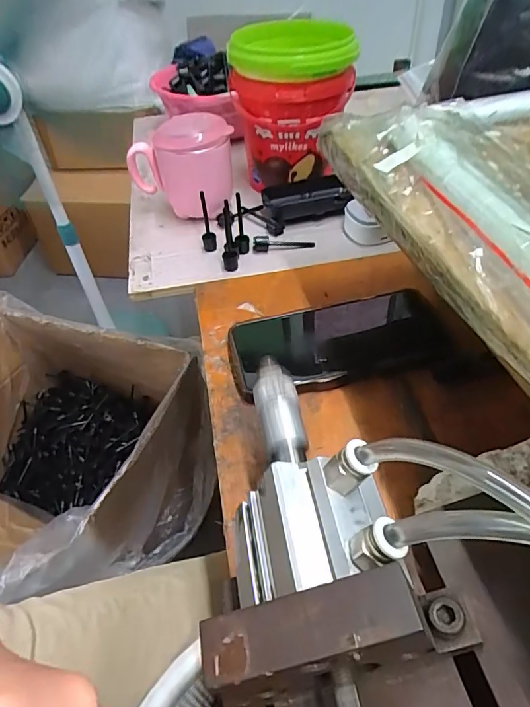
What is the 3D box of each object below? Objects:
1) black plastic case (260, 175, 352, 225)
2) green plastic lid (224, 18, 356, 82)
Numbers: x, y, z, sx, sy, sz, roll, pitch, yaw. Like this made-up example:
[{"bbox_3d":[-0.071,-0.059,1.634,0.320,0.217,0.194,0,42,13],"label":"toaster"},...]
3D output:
[{"bbox_3d":[0.051,-0.175,0.516,0.099,0.025,0.053,-14,47,-9],"label":"black plastic case"},{"bbox_3d":[0.027,-0.316,0.466,0.127,0.033,0.111,-9,46,-4],"label":"green plastic lid"}]

